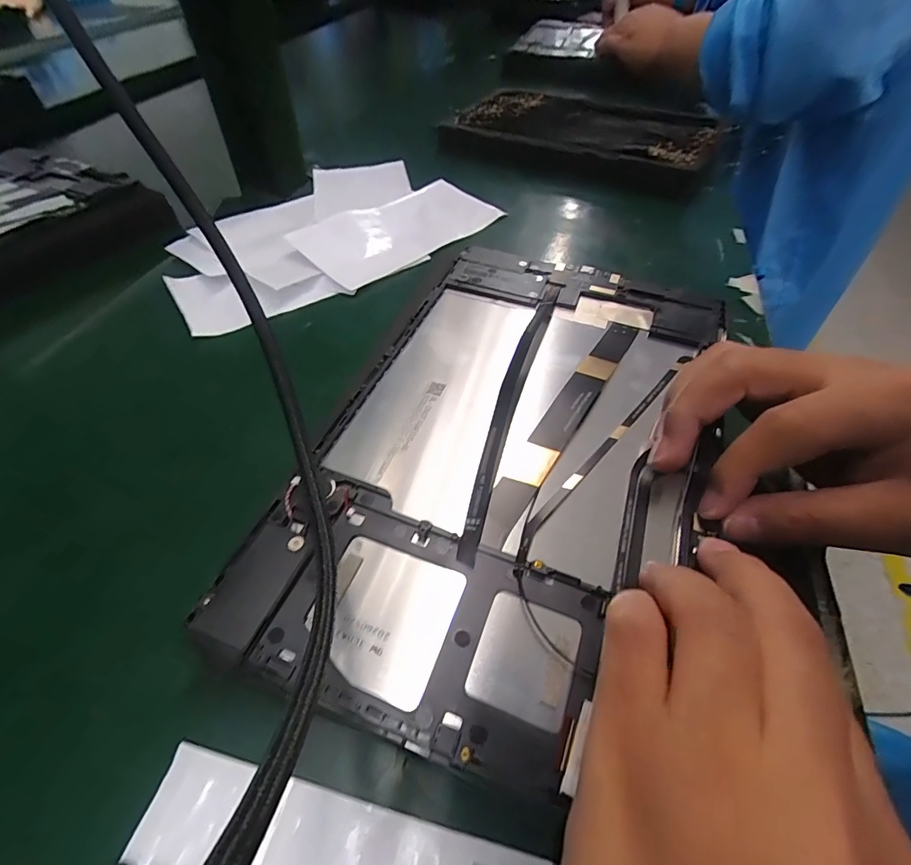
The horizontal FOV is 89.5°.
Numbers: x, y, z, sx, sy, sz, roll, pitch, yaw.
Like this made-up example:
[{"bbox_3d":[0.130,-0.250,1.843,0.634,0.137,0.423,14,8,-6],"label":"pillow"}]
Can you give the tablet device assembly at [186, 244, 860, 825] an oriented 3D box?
[{"bbox_3d":[0.031,-0.004,0.188,0.147,0.020,0.231,14,54,16],"label":"tablet device assembly"}]

